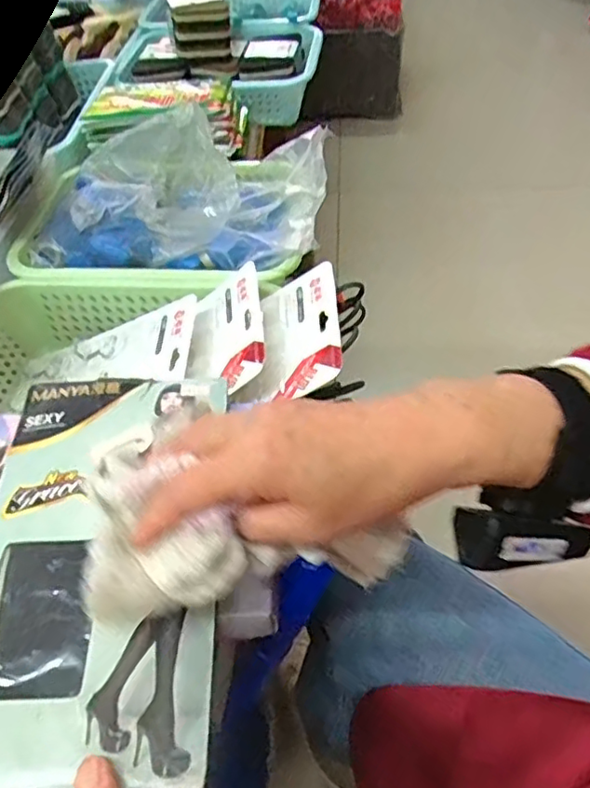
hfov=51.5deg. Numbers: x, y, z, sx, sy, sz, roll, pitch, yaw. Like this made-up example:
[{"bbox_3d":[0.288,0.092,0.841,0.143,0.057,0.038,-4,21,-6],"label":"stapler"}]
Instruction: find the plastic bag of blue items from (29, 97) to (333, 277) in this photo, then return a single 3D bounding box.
[{"bbox_3d":[-0.119,-0.233,0.672,0.290,0.088,0.227,5,50,9],"label":"plastic bag of blue items"}]

